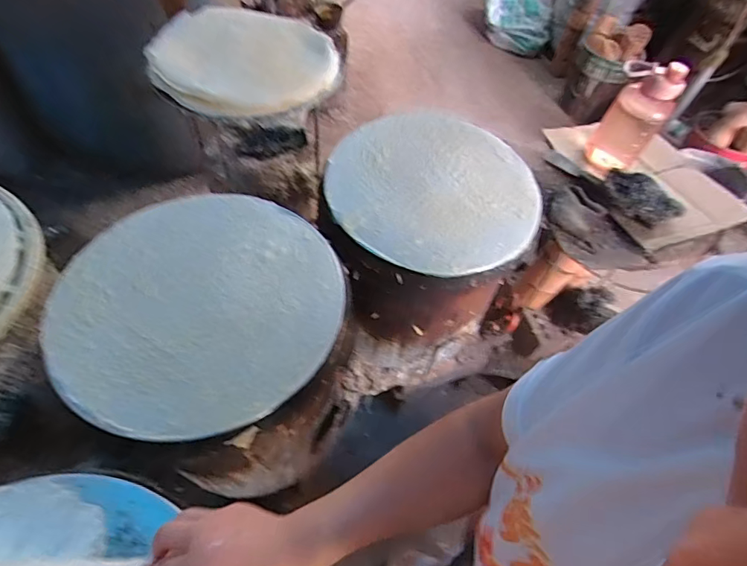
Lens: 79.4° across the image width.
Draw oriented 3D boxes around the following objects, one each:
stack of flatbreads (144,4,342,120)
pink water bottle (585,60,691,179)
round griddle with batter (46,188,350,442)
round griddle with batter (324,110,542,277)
[{"bbox_3d":[-0.274,-0.468,0.944,0.388,0.043,0.371,40,60,21],"label":"stack of flatbreads"},{"bbox_3d":[0.546,-0.344,0.951,0.109,0.235,0.098,31,57,16],"label":"pink water bottle"},{"bbox_3d":[-0.230,0.019,0.604,0.362,0.030,0.361,3,54,-4],"label":"round griddle with batter"},{"bbox_3d":[0.103,-0.174,0.793,0.353,0.030,0.362,3,54,-4],"label":"round griddle with batter"}]

